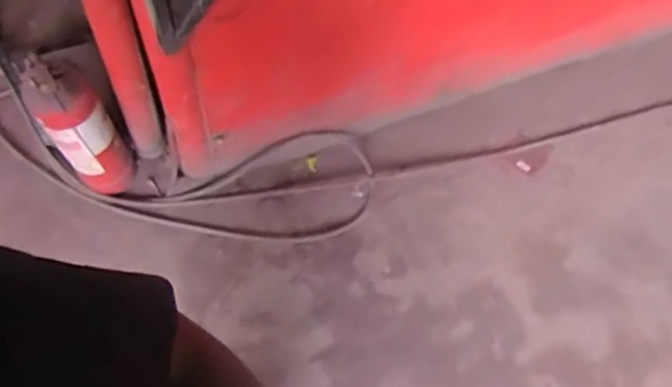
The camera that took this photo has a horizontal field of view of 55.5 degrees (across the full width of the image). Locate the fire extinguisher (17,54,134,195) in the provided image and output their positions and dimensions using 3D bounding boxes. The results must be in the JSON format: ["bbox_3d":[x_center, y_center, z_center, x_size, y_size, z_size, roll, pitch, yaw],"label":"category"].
[{"bbox_3d":[-0.594,-0.150,1.490,0.143,0.466,0.150,-34,71,-18],"label":"fire extinguisher"}]

